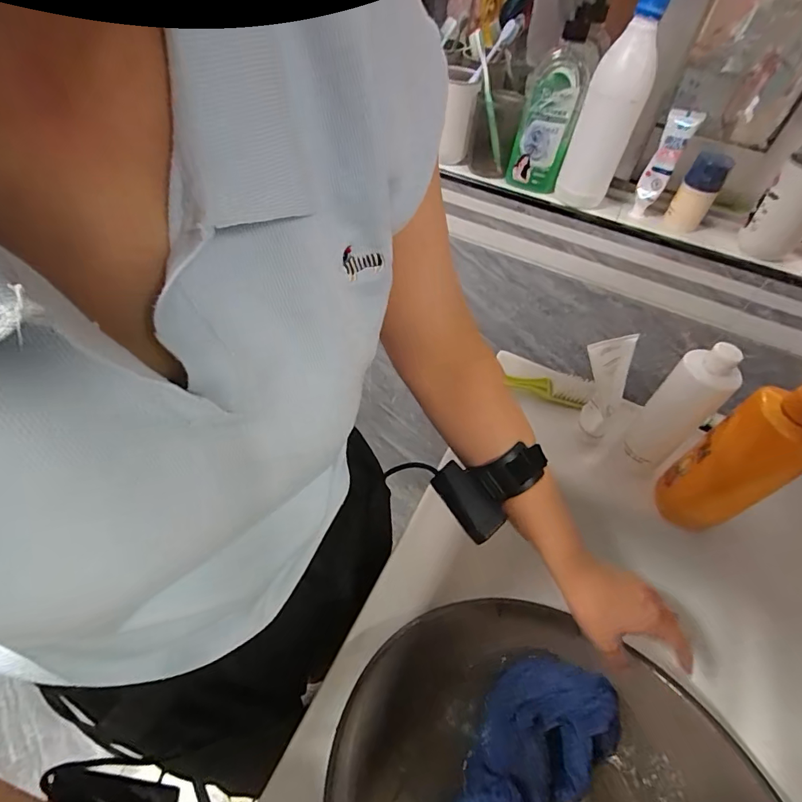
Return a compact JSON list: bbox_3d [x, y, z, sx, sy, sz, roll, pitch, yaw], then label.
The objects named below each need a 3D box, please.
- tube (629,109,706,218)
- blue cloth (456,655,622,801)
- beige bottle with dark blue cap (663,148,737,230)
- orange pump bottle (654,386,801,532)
[{"bbox_3d":[0.378,-0.340,0.661,0.038,0.143,0.025,27,54,16],"label":"tube"},{"bbox_3d":[0.116,0.346,0.441,0.215,0.062,0.113,-28,59,-24],"label":"blue cloth"},{"bbox_3d":[0.441,-0.305,0.684,0.052,0.116,0.052,33,56,20],"label":"beige bottle with dark blue cap"},{"bbox_3d":[0.368,0.053,0.484,0.061,0.262,0.082,-30,60,-25],"label":"orange pump bottle"}]

